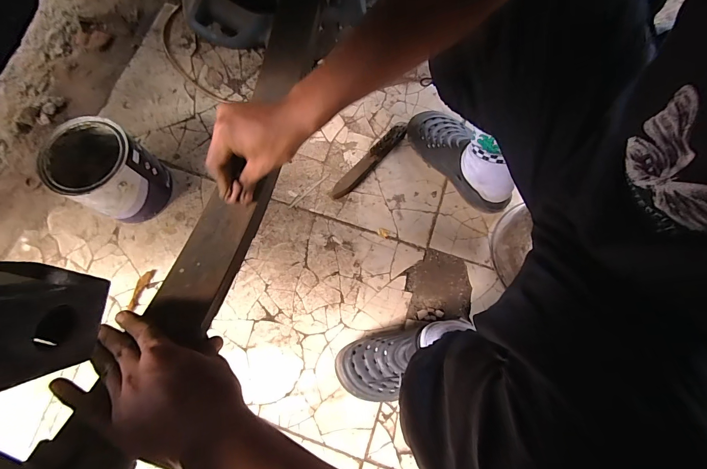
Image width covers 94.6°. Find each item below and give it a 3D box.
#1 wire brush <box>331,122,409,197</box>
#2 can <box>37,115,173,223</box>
[{"bbox_3d":[0.036,-0.159,0.709,0.036,0.028,0.221,41,79,10],"label":"wire brush"},{"bbox_3d":[-0.463,-0.118,0.629,0.164,0.154,0.145,30,77,7],"label":"can"}]

